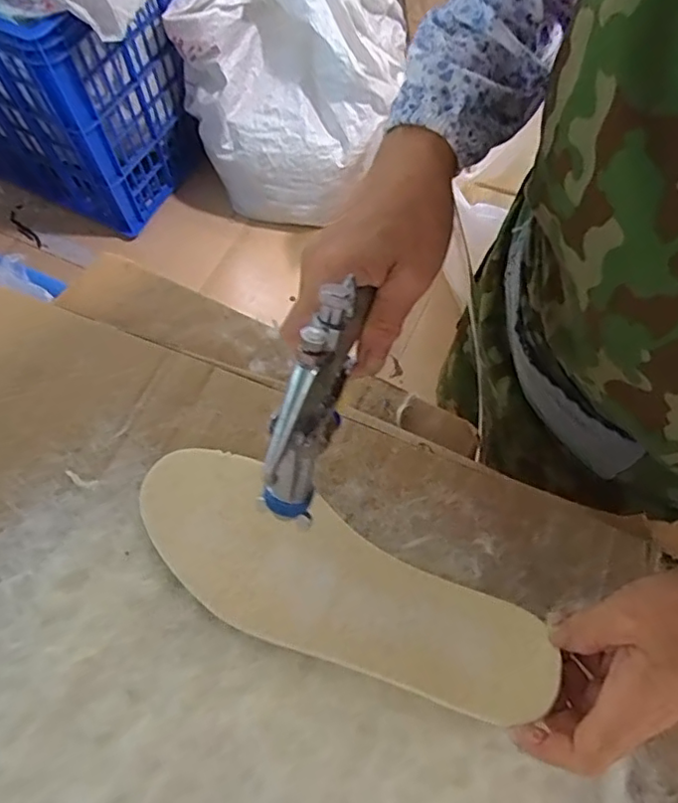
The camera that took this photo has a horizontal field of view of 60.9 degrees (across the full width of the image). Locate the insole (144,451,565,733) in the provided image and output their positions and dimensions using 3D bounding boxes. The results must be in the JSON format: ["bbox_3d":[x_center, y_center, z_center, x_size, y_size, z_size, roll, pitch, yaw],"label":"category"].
[{"bbox_3d":[-0.006,0.111,0.353,0.264,0.017,0.086,23,66,12],"label":"insole"}]

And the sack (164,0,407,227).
[{"bbox_3d":[-0.098,-0.738,1.301,0.440,0.429,0.423,8,66,4],"label":"sack"}]

